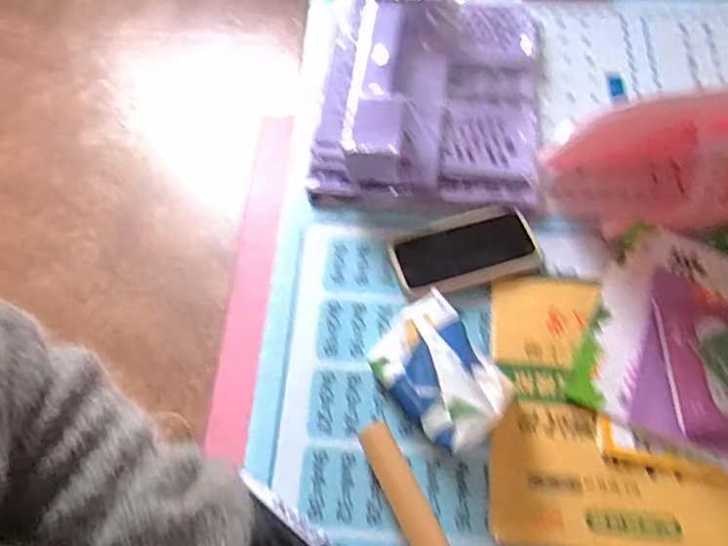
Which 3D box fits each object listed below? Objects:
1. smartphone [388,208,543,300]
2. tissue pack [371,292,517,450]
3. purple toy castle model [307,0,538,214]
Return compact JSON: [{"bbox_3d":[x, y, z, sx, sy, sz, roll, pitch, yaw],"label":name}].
[{"bbox_3d":[0.101,-0.022,0.605,0.141,0.007,0.075,-16,62,-6],"label":"smartphone"},{"bbox_3d":[0.069,0.087,0.524,0.079,0.065,0.116,-37,66,-16],"label":"tissue pack"},{"bbox_3d":[0.073,-0.216,0.659,0.236,0.082,0.277,5,62,5],"label":"purple toy castle model"}]

